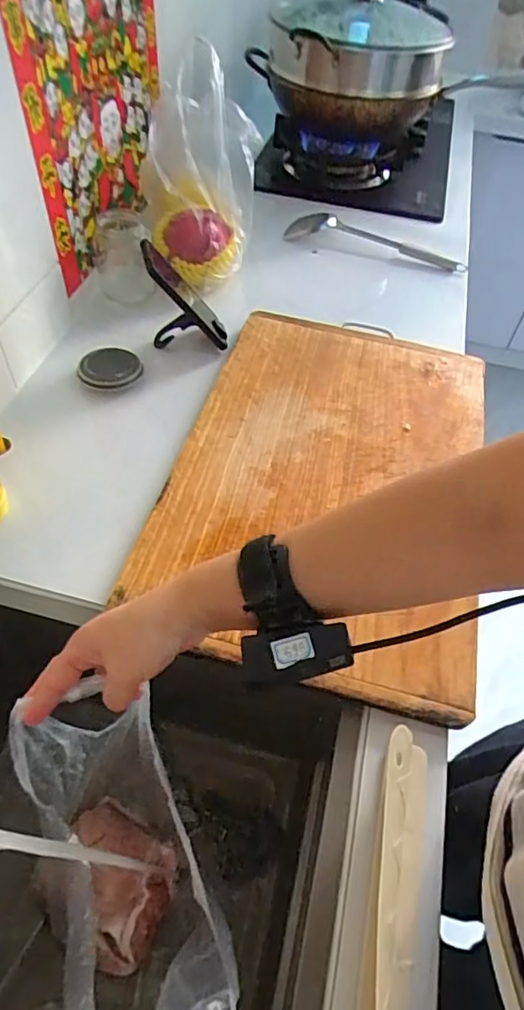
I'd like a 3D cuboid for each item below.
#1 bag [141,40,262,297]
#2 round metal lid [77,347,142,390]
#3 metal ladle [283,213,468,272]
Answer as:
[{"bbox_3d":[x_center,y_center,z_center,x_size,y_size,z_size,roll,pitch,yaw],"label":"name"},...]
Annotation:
[{"bbox_3d":[-0.088,-0.480,0.805,0.160,0.252,0.165,-3,53,-6],"label":"bag"},{"bbox_3d":[-0.199,-0.180,0.728,0.081,0.016,0.081,2,53,-2],"label":"round metal lid"},{"bbox_3d":[0.200,-0.471,0.987,0.319,0.034,0.077,11,53,5],"label":"metal ladle"}]

